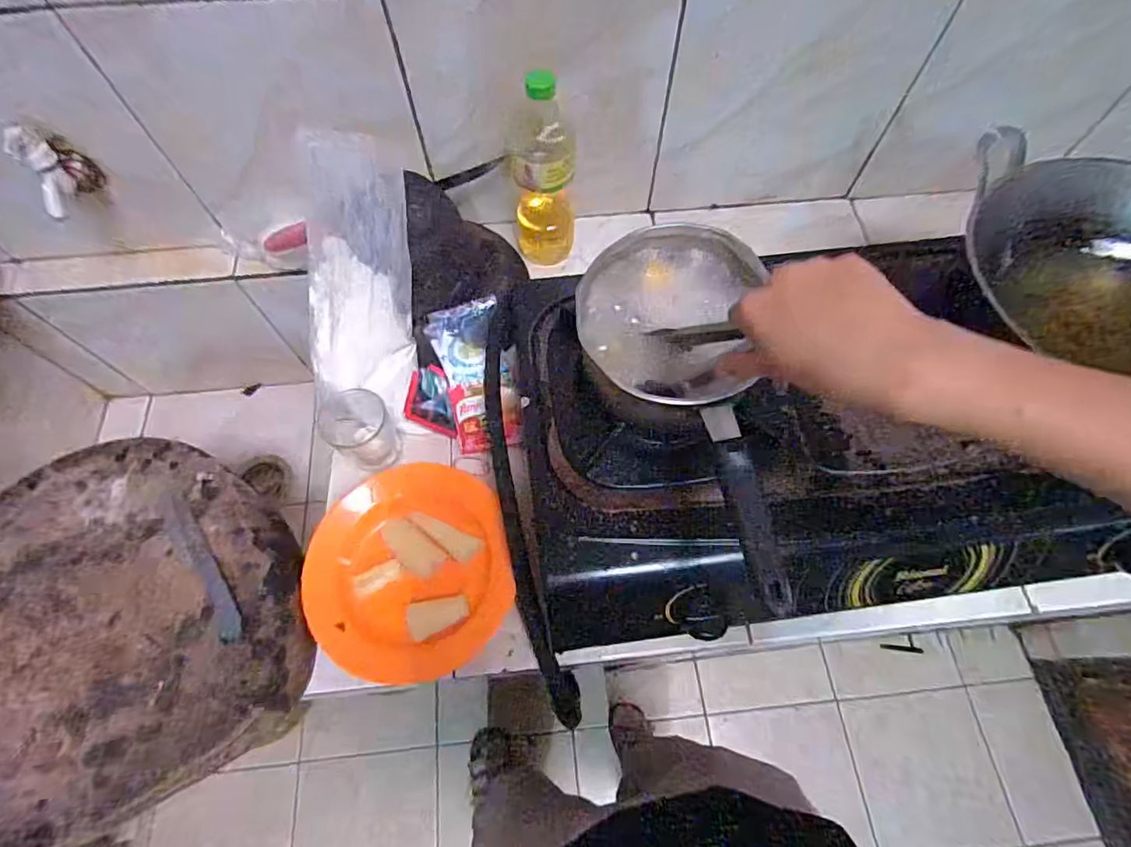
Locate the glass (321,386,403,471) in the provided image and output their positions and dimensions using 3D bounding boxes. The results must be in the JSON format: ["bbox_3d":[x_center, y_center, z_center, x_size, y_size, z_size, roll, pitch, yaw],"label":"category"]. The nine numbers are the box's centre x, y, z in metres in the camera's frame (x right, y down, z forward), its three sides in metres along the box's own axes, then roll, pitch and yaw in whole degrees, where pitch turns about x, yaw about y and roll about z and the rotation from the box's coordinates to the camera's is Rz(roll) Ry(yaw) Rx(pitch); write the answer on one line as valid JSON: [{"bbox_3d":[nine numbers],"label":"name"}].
[{"bbox_3d":[-0.223,0.008,0.590,0.067,0.072,0.071,0,65,0],"label":"glass"}]

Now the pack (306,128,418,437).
[{"bbox_3d":[-0.212,-0.143,0.555,0.106,0.048,0.277,3,108,1],"label":"pack"}]

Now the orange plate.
[{"bbox_3d":[-0.157,0.147,0.556,0.192,0.049,0.208,0,65,0],"label":"orange plate"}]

